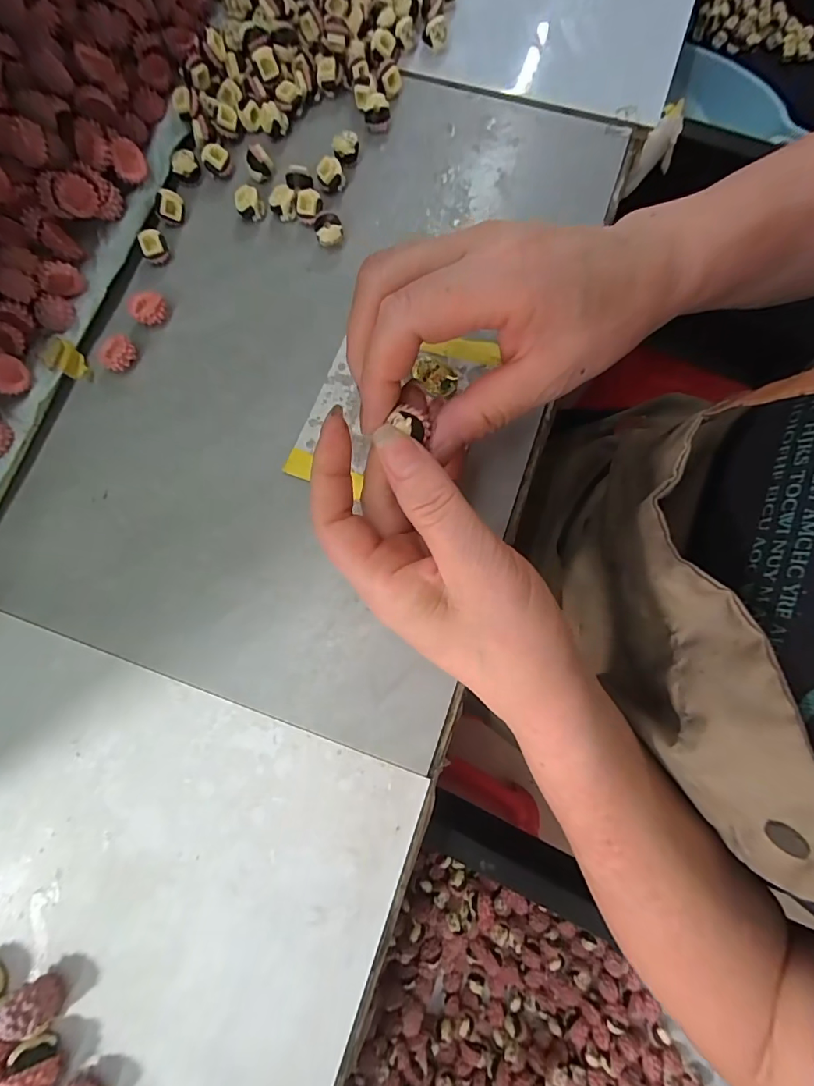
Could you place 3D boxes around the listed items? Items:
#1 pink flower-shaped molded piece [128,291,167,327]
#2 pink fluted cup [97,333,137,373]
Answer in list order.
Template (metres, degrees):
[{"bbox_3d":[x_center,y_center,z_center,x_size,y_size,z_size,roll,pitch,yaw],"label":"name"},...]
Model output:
[{"bbox_3d":[-0.151,-0.137,0.265,0.020,0.008,0.021,0,80,1],"label":"pink flower-shaped molded piece"},{"bbox_3d":[-0.168,-0.110,0.261,0.022,0.011,0.020,0,80,1],"label":"pink fluted cup"}]

